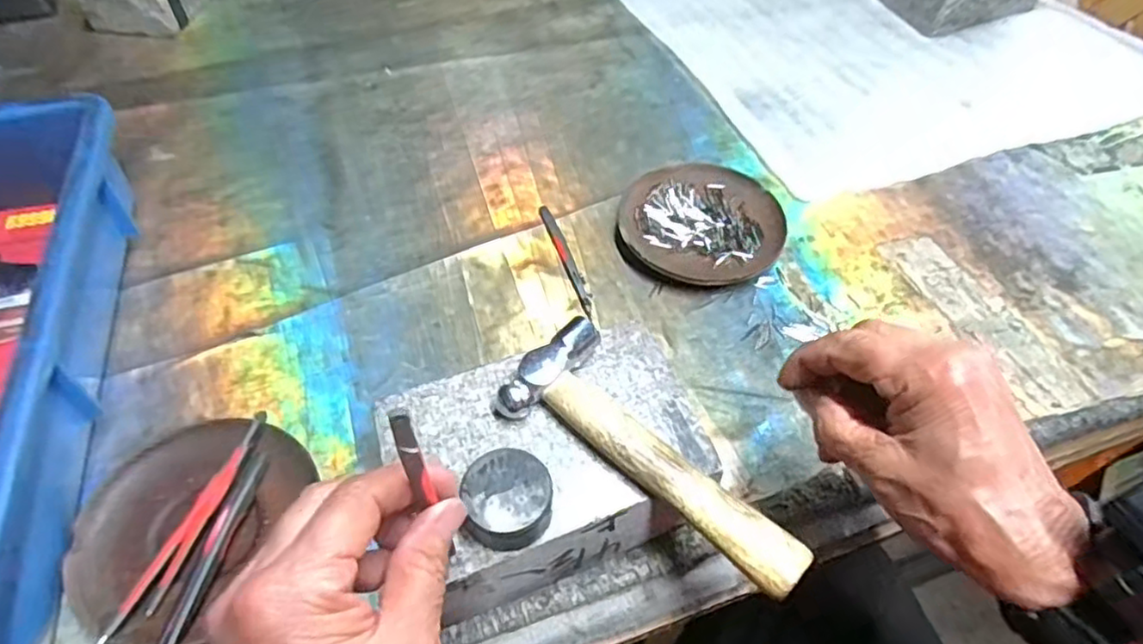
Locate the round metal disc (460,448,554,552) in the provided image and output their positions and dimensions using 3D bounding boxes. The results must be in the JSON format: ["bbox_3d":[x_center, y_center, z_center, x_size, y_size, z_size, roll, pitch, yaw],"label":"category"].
[{"bbox_3d":[-0.027,0.075,0.279,0.035,0.019,0.037,2,53,-3],"label":"round metal disc"}]

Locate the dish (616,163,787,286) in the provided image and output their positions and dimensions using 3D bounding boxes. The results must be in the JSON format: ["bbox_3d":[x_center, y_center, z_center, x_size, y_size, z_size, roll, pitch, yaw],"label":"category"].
[{"bbox_3d":[0.092,-0.070,0.474,0.112,0.015,0.109,1,53,-1],"label":"dish"}]

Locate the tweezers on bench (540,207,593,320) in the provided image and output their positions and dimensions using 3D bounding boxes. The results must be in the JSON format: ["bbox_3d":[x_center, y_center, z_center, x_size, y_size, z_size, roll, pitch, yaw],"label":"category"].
[{"bbox_3d":[-0.003,-0.045,0.452,0.010,0.004,0.102,-16,56,-14],"label":"tweezers on bench"}]

